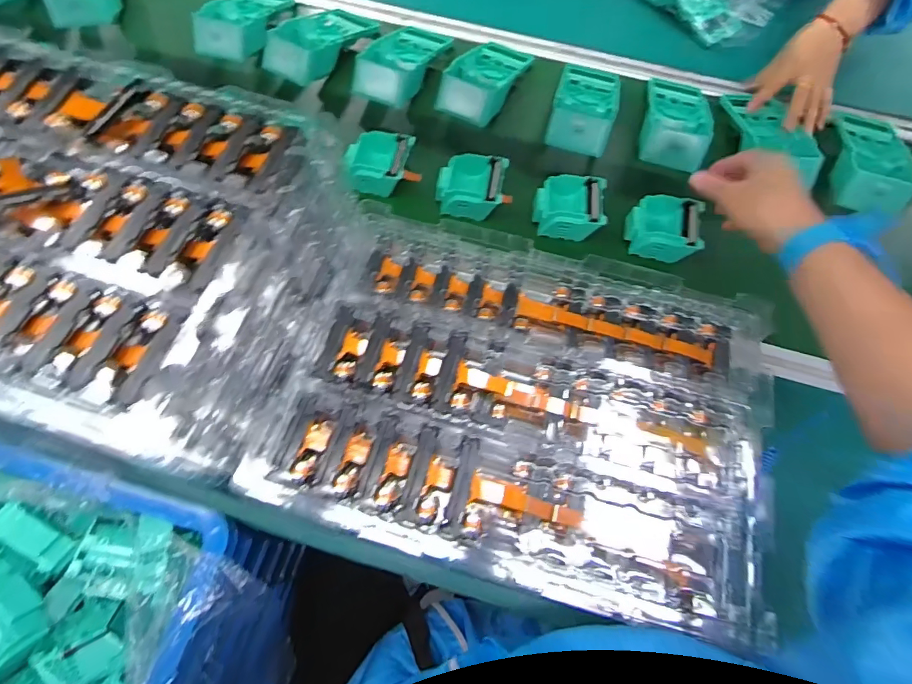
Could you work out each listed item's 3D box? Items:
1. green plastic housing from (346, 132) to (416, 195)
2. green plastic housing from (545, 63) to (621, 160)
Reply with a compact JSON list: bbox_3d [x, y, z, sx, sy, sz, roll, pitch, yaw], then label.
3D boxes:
[{"bbox_3d":[-0.097,-0.229,0.599,0.087,0.041,0.077,6,66,0],"label":"green plastic housing"},{"bbox_3d":[0.191,-0.351,0.669,0.092,0.039,0.198,16,67,4],"label":"green plastic housing"}]

